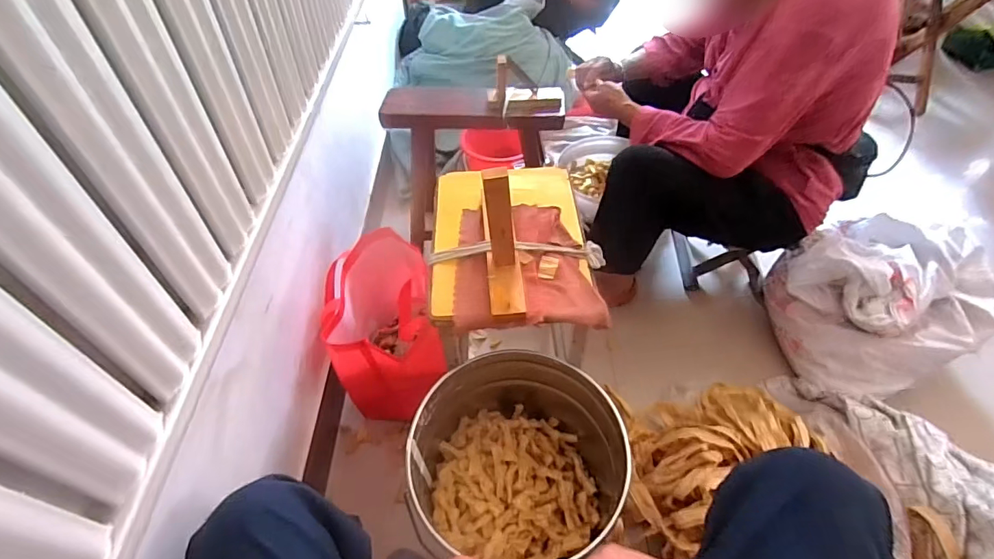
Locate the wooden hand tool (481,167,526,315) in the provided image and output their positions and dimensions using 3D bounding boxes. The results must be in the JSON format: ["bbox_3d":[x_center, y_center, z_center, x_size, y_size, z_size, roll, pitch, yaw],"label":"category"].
[{"bbox_3d":[0.012,-0.041,0.580,0.049,0.157,0.101,-5,49,-3],"label":"wooden hand tool"}]

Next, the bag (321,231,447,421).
[{"bbox_3d":[-0.218,0.100,0.926,0.194,0.258,0.305,-8,49,-5],"label":"bag"}]

